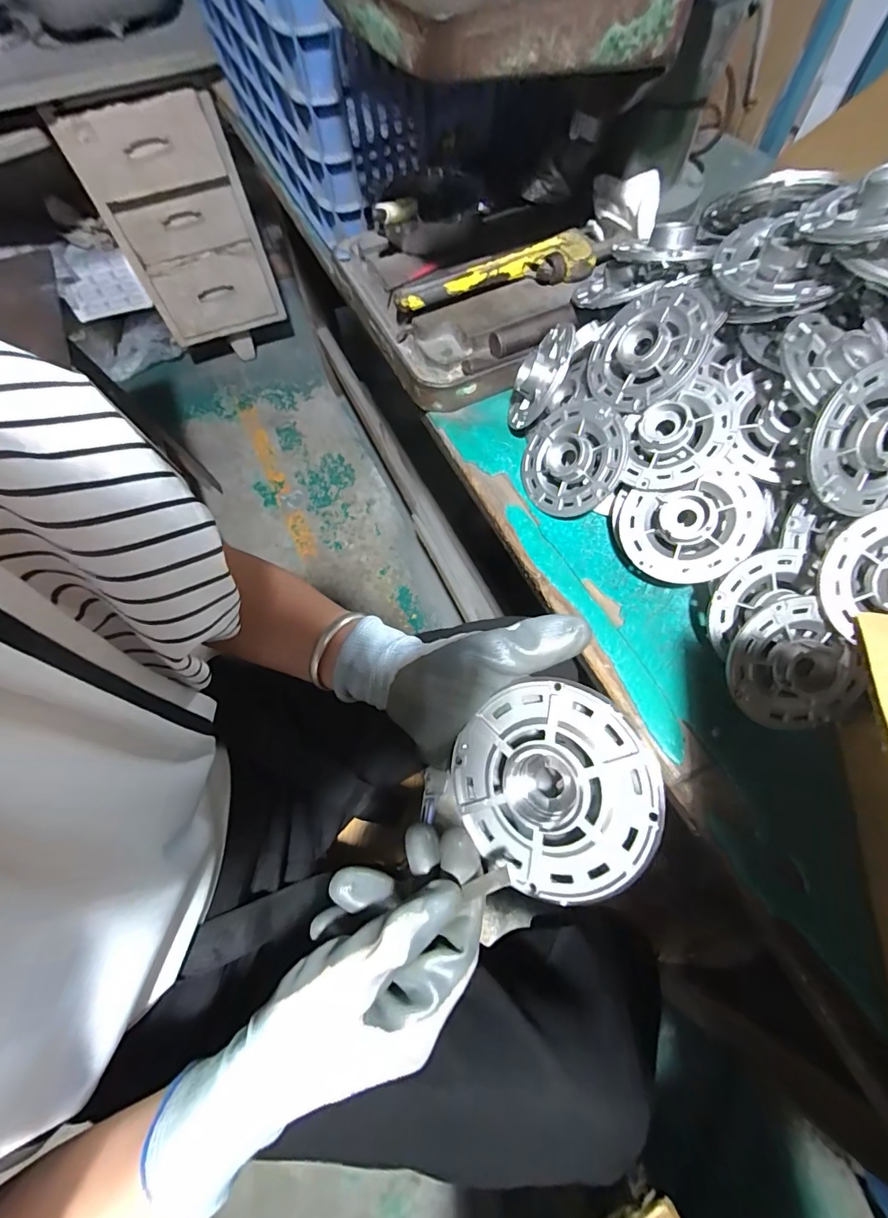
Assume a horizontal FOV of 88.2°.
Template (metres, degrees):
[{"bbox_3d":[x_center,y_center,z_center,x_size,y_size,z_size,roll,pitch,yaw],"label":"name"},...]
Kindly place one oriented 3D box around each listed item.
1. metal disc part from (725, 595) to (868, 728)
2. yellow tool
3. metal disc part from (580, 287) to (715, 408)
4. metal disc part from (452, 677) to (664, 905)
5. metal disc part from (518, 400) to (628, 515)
[{"bbox_3d":[0.279,0.051,0.367,0.091,0.028,0.104,-43,96,10],"label":"metal disc part"},{"bbox_3d":[0.057,-0.389,0.534,0.231,0.028,0.056,-15,67,-4],"label":"yellow tool"},{"bbox_3d":[0.186,-0.242,0.426,0.108,0.021,0.104,-6,80,41],"label":"metal disc part"},{"bbox_3d":[0.061,0.094,0.252,0.104,0.030,0.106,-5,79,28],"label":"metal disc part"},{"bbox_3d":[0.125,-0.151,0.458,0.108,0.026,0.109,11,95,40],"label":"metal disc part"}]

